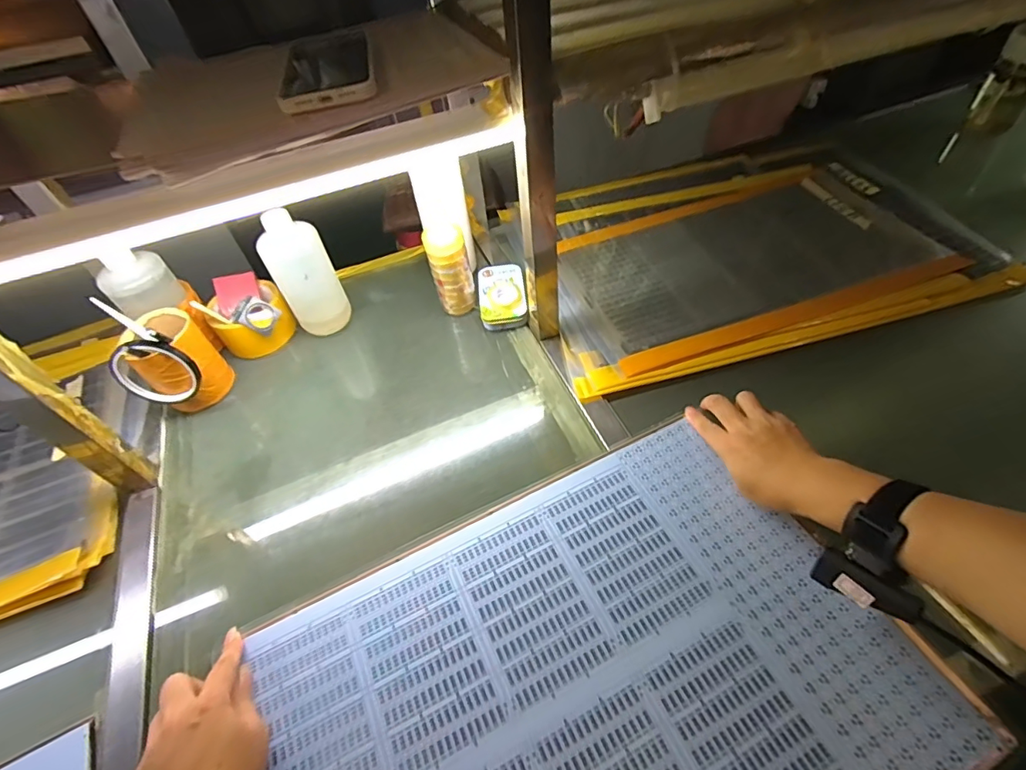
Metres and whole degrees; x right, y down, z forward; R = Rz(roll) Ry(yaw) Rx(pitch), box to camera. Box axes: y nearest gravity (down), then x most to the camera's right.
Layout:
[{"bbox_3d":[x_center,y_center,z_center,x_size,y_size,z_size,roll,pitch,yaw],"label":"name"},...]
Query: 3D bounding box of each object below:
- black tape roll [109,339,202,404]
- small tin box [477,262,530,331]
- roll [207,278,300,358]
[{"bbox_3d":[-0.409,-0.011,0.578,0.088,0.104,0.023,-4,51,3],"label":"black tape roll"},{"bbox_3d":[-0.014,-0.122,0.692,0.063,0.035,0.103,-8,51,0],"label":"small tin box"},{"bbox_3d":[-0.348,-0.085,0.673,0.094,0.054,0.094,-3,51,4],"label":"roll"}]

